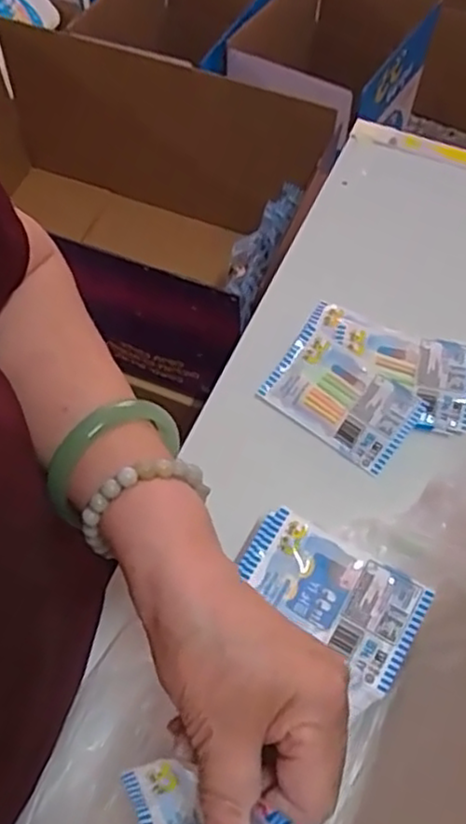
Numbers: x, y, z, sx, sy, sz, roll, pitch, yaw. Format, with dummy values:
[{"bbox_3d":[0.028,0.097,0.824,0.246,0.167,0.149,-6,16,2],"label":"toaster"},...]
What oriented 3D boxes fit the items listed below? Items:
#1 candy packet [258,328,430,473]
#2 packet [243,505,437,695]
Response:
[{"bbox_3d":[0.077,-0.010,0.492,0.104,0.008,0.066,35,81,17],"label":"candy packet"},{"bbox_3d":[0.055,0.108,0.407,0.108,0.006,0.065,27,70,18],"label":"packet"}]

